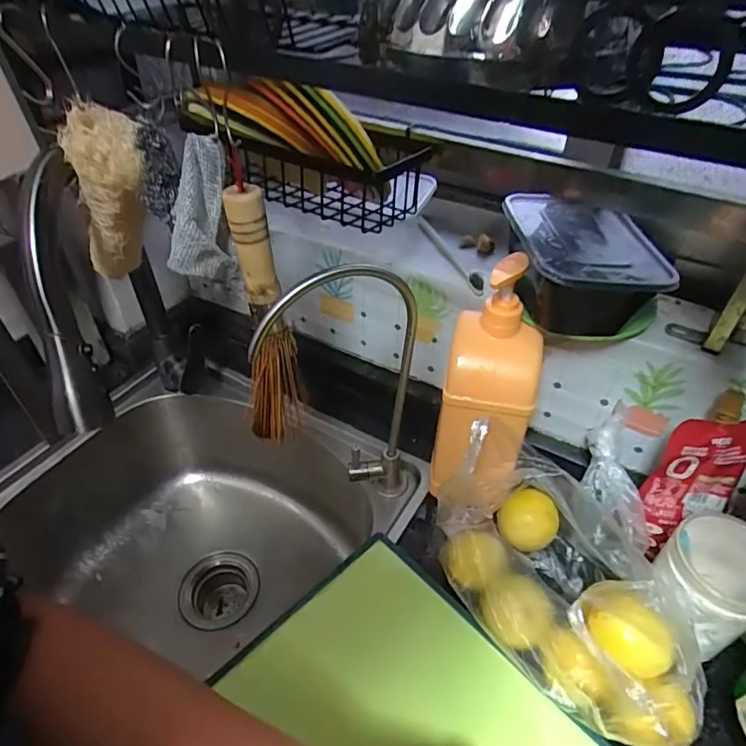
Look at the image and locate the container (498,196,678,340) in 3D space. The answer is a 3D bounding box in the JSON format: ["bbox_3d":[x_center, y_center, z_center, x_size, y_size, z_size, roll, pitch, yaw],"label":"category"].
[{"bbox_3d":[0.187,-0.099,0.485,0.110,0.081,0.154,-2,43,-2],"label":"container"}]

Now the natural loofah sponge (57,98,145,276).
[{"bbox_3d":[-0.241,-0.147,0.482,0.088,0.178,0.050,40,53,10],"label":"natural loofah sponge"}]

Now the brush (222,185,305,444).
[{"bbox_3d":[-0.095,-0.034,0.449,0.041,0.245,0.036,9,44,10],"label":"brush"}]

